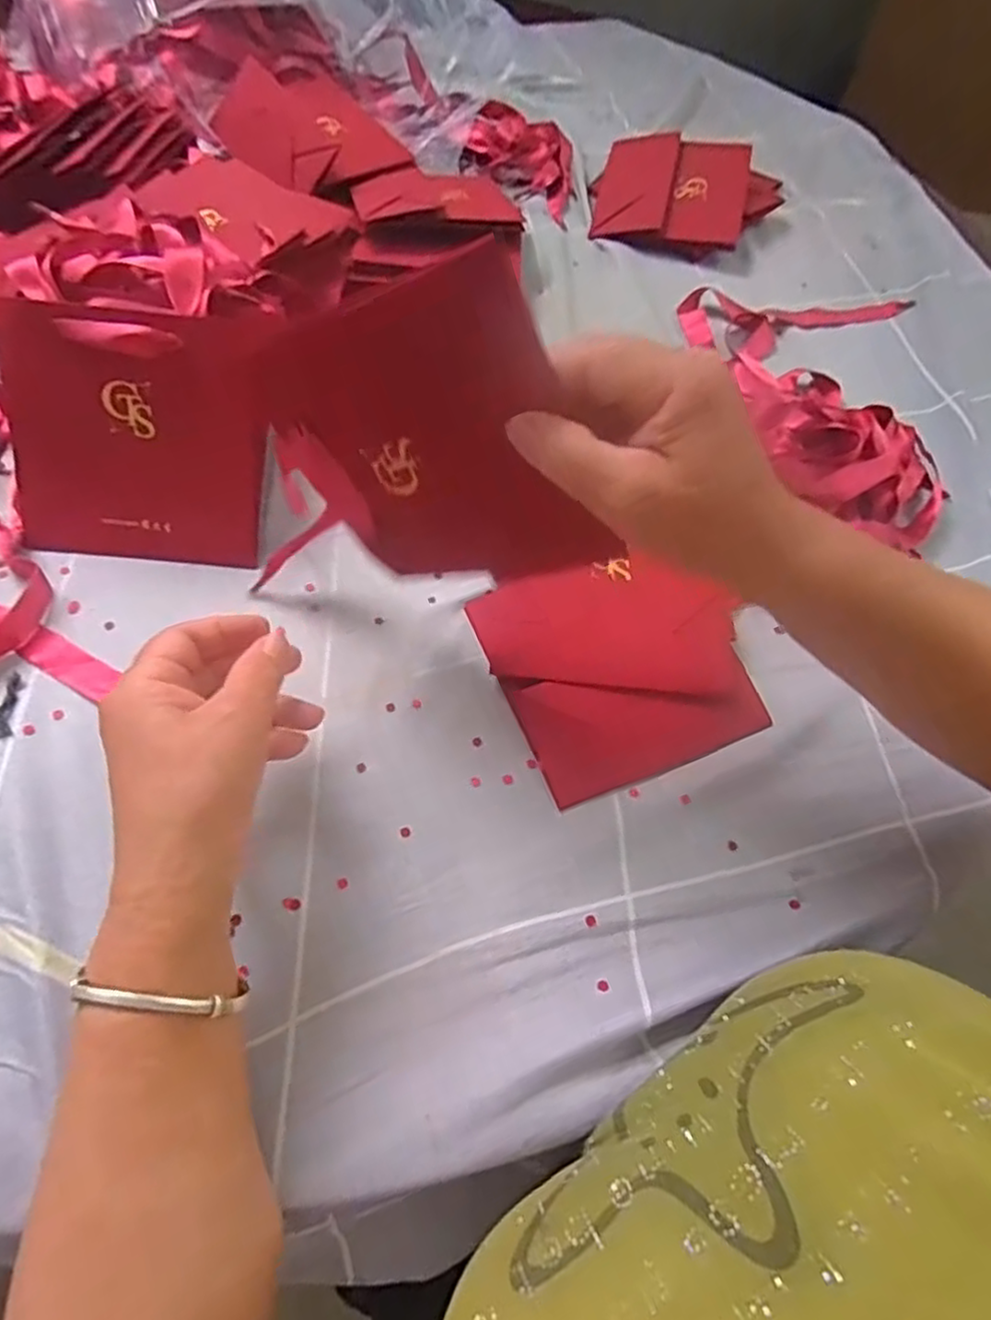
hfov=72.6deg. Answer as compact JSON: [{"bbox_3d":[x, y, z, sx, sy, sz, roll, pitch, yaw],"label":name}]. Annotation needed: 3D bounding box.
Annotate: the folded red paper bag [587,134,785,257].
[{"bbox_3d":[0.188,-0.462,0.668,0.175,0.041,0.157,17,60,5],"label":"folded red paper bag"}]

